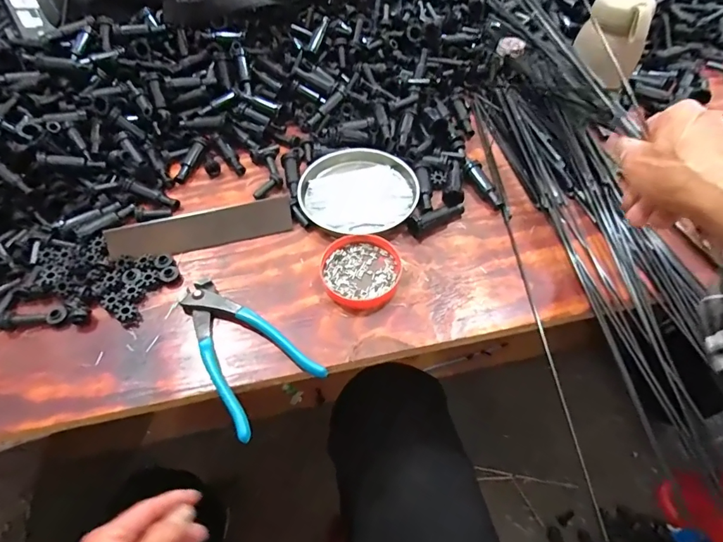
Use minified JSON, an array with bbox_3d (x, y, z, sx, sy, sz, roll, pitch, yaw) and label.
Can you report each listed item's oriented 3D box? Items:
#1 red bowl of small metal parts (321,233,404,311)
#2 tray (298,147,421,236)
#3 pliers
[{"bbox_3d":[0.001,-0.003,0.441,0.077,0.012,0.084,0,55,0],"label":"red bowl of small metal parts"},{"bbox_3d":[-0.003,-0.095,0.505,0.130,0.017,0.117,0,55,0],"label":"tray"},{"bbox_3d":[-0.112,0.063,0.395,0.082,0.019,0.154,-35,61,-22],"label":"pliers"}]

